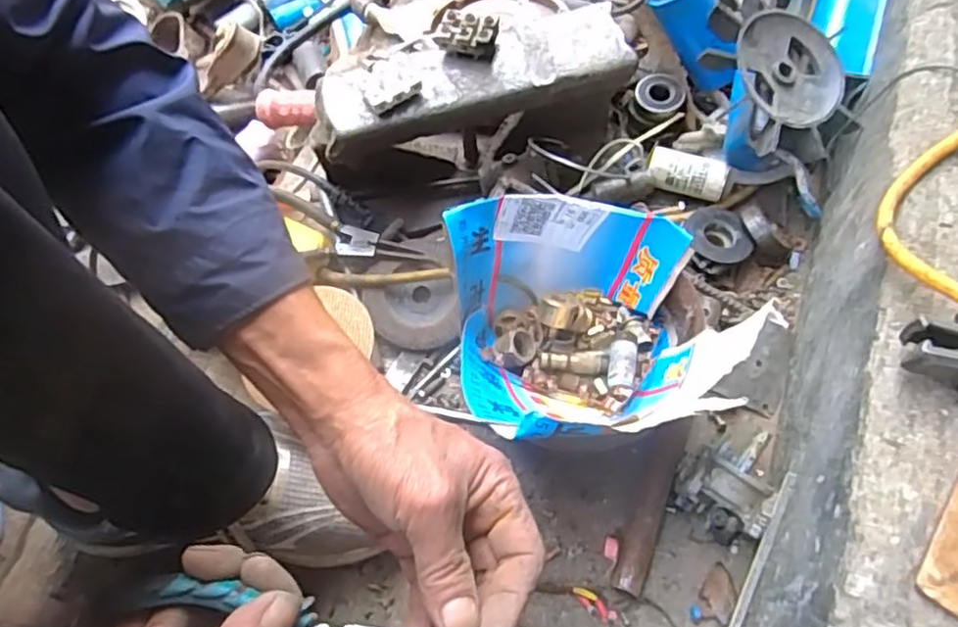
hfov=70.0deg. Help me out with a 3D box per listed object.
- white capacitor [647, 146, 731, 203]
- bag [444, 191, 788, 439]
[{"bbox_3d":[0.185,-0.126,0.607,0.068,0.028,0.031,17,64,10],"label":"white capacitor"},{"bbox_3d":[0.071,-0.001,0.508,0.172,0.102,0.163,-7,63,-2],"label":"bag"}]

